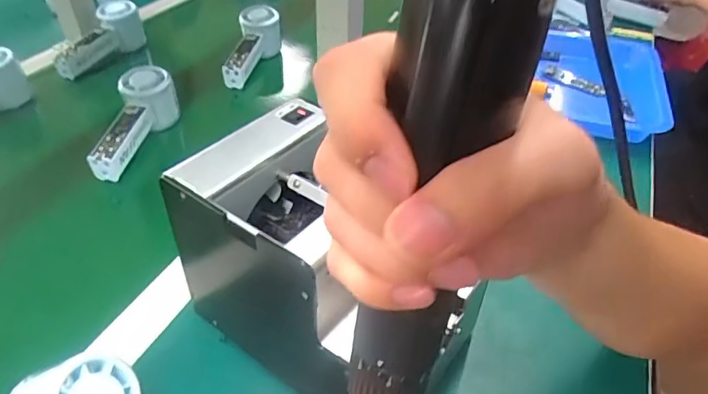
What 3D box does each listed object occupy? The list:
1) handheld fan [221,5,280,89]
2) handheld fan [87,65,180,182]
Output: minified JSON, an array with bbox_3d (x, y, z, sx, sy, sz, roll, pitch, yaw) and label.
[{"bbox_3d":[-0.150,-0.211,0.745,0.061,0.066,0.146,11,53,11],"label":"handheld fan"},{"bbox_3d":[-0.254,-0.081,0.589,0.058,0.059,0.153,9,55,10],"label":"handheld fan"}]

